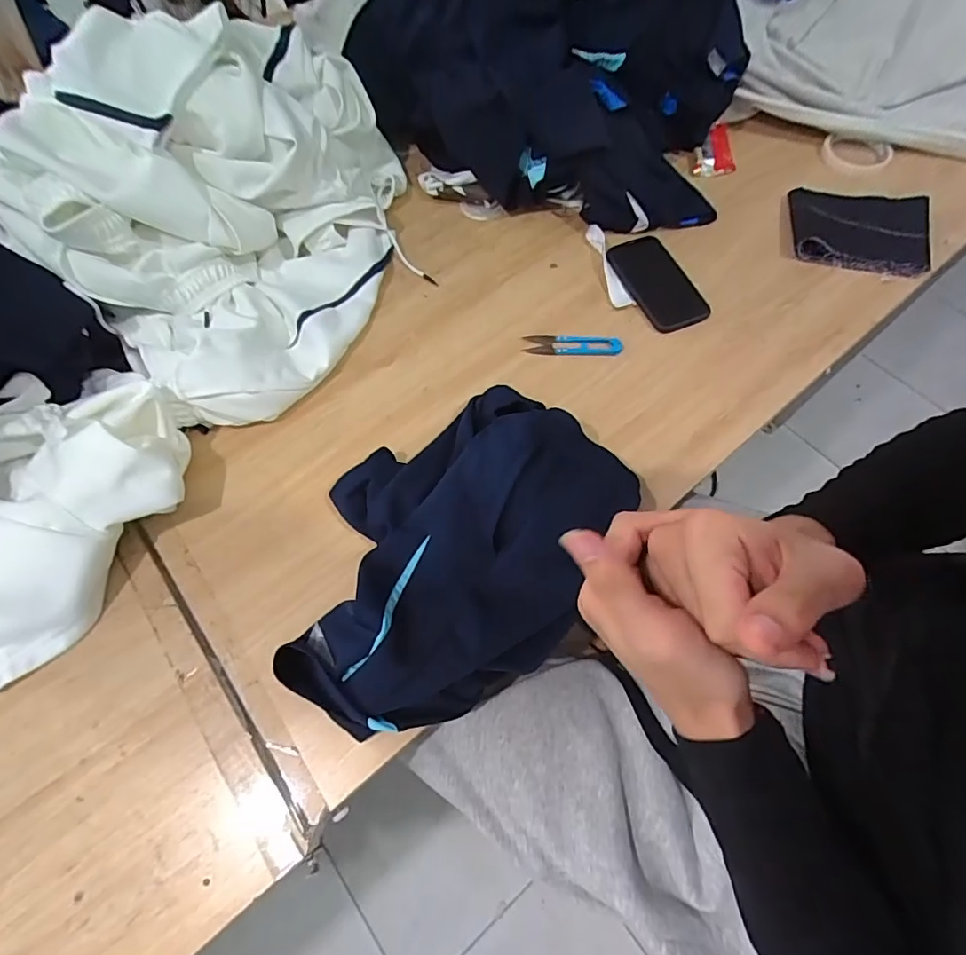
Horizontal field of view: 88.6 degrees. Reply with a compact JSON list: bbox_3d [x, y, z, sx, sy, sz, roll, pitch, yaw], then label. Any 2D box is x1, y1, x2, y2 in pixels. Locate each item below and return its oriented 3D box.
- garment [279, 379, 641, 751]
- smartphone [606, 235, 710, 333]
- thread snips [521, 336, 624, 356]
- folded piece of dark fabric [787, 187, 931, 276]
[{"bbox_3d":[-0.034,0.065,0.471,0.250,0.076,0.336,31,70,15],"label":"garment"},{"bbox_3d":[0.226,-0.253,0.642,0.087,0.009,0.150,-20,66,-7],"label":"smartphone"},{"bbox_3d":[0.110,-0.162,0.606,0.116,0.005,0.029,3,65,3],"label":"thread snips"},{"bbox_3d":[0.499,-0.334,0.661,0.165,0.022,0.135,16,66,9],"label":"folded piece of dark fabric"}]

